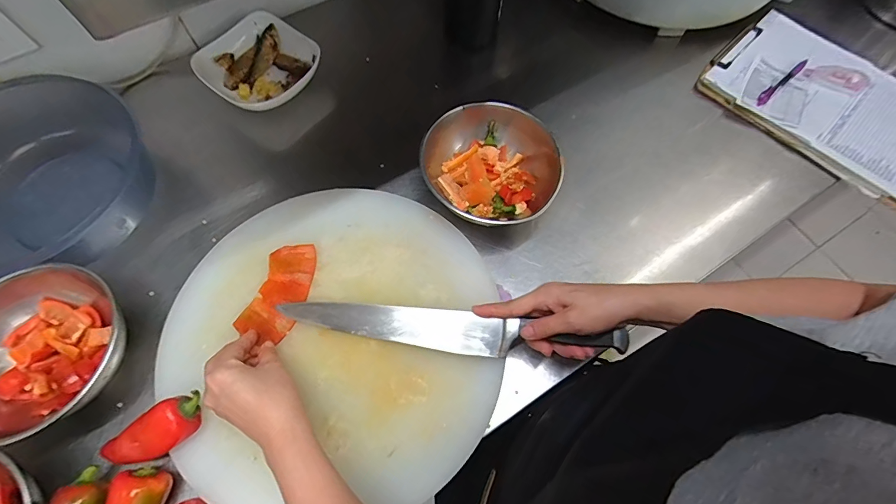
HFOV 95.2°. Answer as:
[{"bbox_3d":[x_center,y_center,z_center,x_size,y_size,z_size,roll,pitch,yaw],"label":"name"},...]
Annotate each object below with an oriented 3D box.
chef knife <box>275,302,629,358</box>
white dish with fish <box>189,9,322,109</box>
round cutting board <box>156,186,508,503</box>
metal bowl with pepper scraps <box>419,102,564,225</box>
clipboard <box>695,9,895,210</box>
[{"bbox_3d":[-0.003,0.084,0.432,0.355,0.021,0.039,5,66,8],"label":"chef knife"},{"bbox_3d":[-0.277,-0.271,0.595,0.138,0.044,0.144,38,71,14],"label":"white dish with fish"},{"bbox_3d":[-0.124,0.093,0.451,0.356,0.025,0.361,34,70,12],"label":"round cutting board"},{"bbox_3d":[0.053,-0.097,0.513,0.162,0.079,0.159,1,67,-1],"label":"metal bowl with pepper scraps"},{"bbox_3d":[0.572,-0.225,0.611,0.231,0.029,0.336,-42,74,-17],"label":"clipboard"}]

